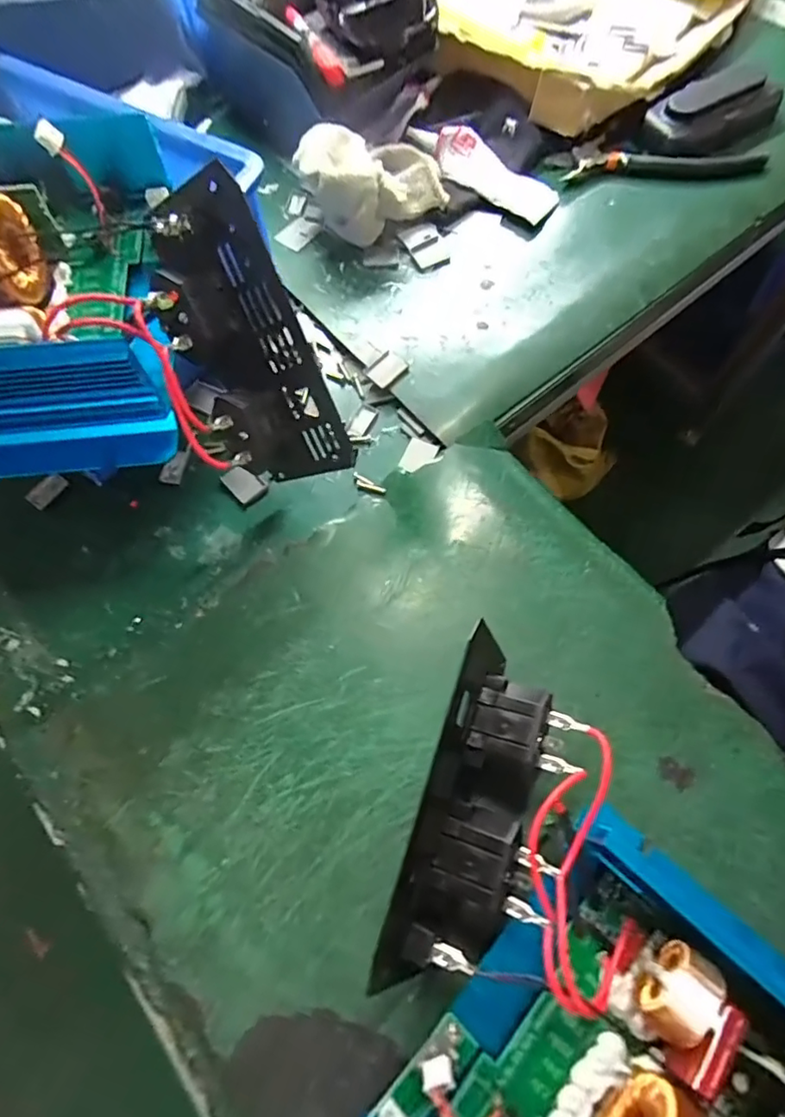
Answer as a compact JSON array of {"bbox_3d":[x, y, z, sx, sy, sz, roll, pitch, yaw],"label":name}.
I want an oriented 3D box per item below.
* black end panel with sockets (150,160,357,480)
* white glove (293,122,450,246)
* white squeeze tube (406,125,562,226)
[{"bbox_3d":[-0.071,-0.100,0.271,0.056,0.032,0.138,-27,115,-8],"label":"black end panel with sockets"},{"bbox_3d":[-0.011,-0.251,0.379,0.098,0.054,0.057,-24,70,-8],"label":"white glove"},{"bbox_3d":[0.061,-0.282,0.407,0.119,0.023,0.036,28,72,11],"label":"white squeeze tube"}]

